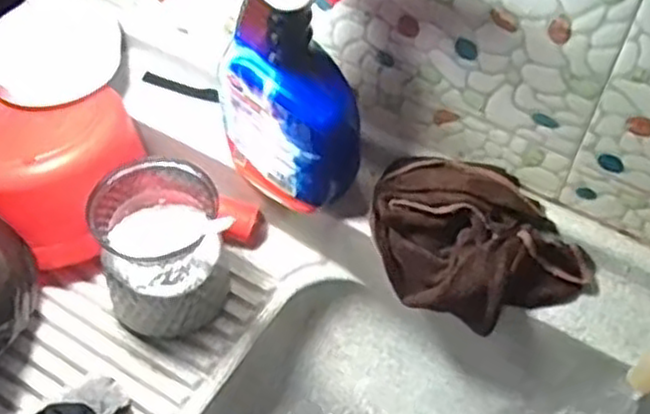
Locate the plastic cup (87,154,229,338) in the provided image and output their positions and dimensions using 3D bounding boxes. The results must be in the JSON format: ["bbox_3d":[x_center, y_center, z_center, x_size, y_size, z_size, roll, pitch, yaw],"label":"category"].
[{"bbox_3d":[-0.138,0.036,0.646,0.099,0.121,0.114,-12,57,-6],"label":"plastic cup"}]

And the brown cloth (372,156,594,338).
[{"bbox_3d":[0.127,0.029,0.626,0.176,0.083,0.111,28,62,18],"label":"brown cloth"}]

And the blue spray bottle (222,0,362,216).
[{"bbox_3d":[-0.030,-0.108,0.566,0.074,0.262,0.106,-38,64,-21],"label":"blue spray bottle"}]

